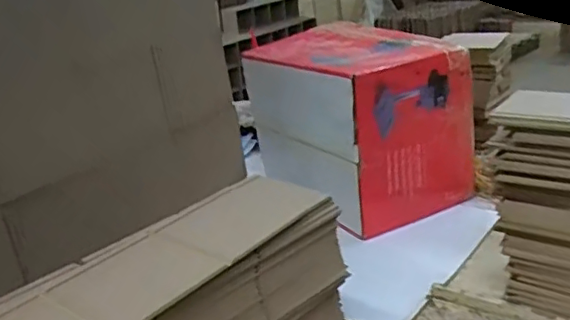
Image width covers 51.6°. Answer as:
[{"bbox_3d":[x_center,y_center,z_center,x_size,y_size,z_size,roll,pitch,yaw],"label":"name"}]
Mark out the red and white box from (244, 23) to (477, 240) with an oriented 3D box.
[{"bbox_3d":[0.108,-0.069,0.992,0.222,0.248,0.341,-19,23,-29],"label":"red and white box"}]

